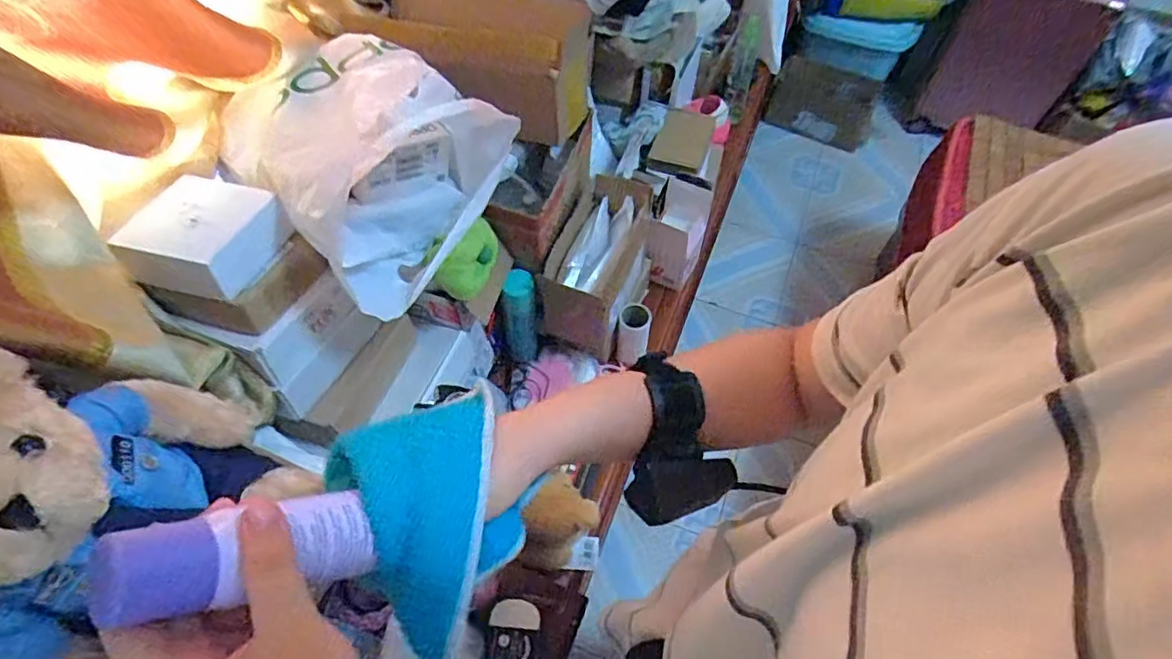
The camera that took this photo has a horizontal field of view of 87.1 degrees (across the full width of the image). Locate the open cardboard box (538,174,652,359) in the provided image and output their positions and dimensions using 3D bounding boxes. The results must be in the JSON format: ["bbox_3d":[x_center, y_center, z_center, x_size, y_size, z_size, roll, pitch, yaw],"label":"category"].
[{"bbox_3d":[0.018,-0.083,0.873,0.109,0.164,0.196,16,59,8],"label":"open cardboard box"}]

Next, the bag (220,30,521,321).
[{"bbox_3d":[-0.225,-0.182,0.593,0.257,0.163,0.204,35,63,18],"label":"bag"}]

